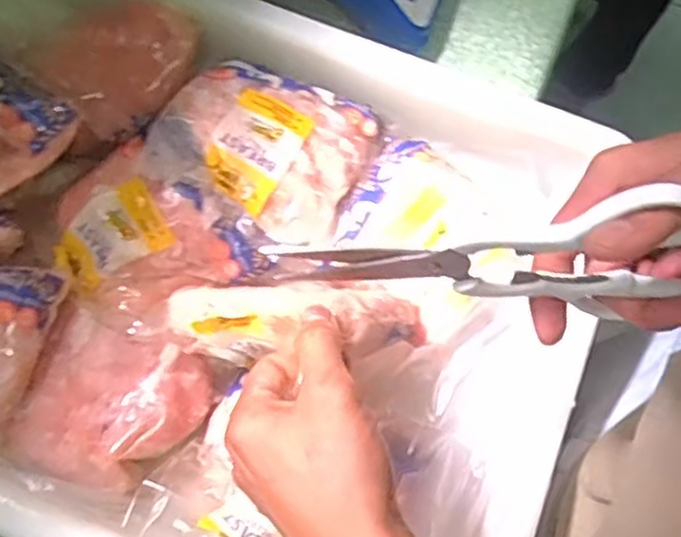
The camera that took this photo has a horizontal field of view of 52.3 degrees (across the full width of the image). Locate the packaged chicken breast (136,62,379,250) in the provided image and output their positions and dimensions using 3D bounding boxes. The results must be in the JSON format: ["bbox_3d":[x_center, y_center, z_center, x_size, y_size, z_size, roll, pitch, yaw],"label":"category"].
[{"bbox_3d":[-0.057,-0.094,0.513,0.143,0.046,0.142,24,72,6],"label":"packaged chicken breast"}]

